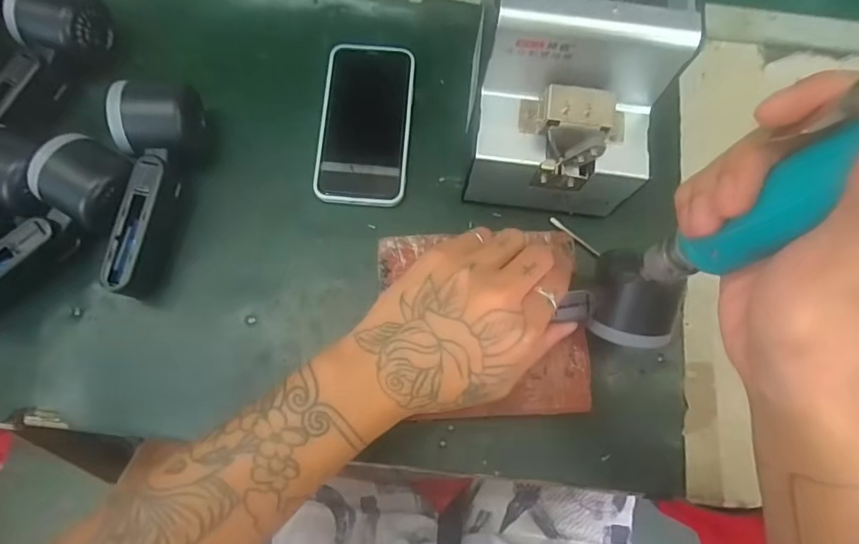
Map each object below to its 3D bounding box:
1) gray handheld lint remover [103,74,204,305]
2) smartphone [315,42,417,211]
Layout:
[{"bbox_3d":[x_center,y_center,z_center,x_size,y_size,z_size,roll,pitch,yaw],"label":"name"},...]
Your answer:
[{"bbox_3d":[-0.213,-0.064,0.378,0.054,0.049,0.161,8,87,0],"label":"gray handheld lint remover"},{"bbox_3d":[-0.054,-0.127,0.425,0.075,0.010,0.147,4,74,-1],"label":"smartphone"}]

